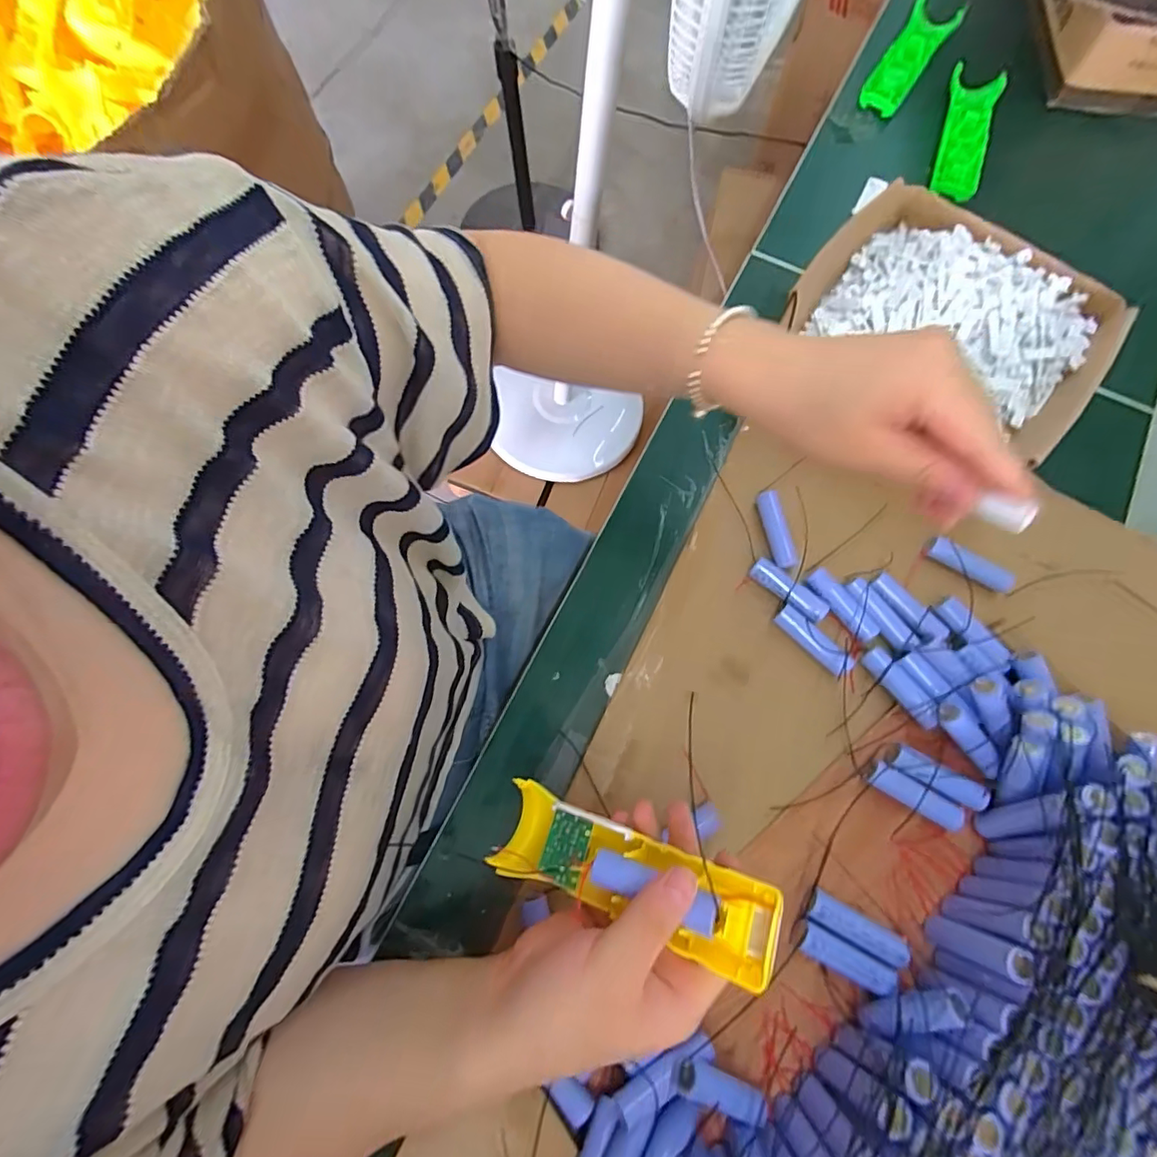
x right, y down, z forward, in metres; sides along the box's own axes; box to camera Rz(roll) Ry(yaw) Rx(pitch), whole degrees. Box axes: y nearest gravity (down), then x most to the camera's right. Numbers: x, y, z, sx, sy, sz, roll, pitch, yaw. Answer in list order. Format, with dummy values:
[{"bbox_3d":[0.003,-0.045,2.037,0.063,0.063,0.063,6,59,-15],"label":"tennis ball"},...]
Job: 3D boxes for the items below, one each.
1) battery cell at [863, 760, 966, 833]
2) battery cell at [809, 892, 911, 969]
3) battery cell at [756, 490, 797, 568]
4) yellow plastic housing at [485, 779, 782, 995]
[{"bbox_3d":[0.239,0.155,0.381,0.068,0.015,0.018,29,76,7],"label":"battery cell"},{"bbox_3d":[0.183,0.230,0.355,0.064,0.018,0.018,28,76,6],"label":"battery cell"},{"bbox_3d":[0.165,-0.041,0.448,0.020,0.015,0.068,-9,75,-3],"label":"battery cell"},{"bbox_3d":[0.022,0.155,0.282,0.156,0.020,0.044,8,73,31],"label":"yellow plastic housing"}]

